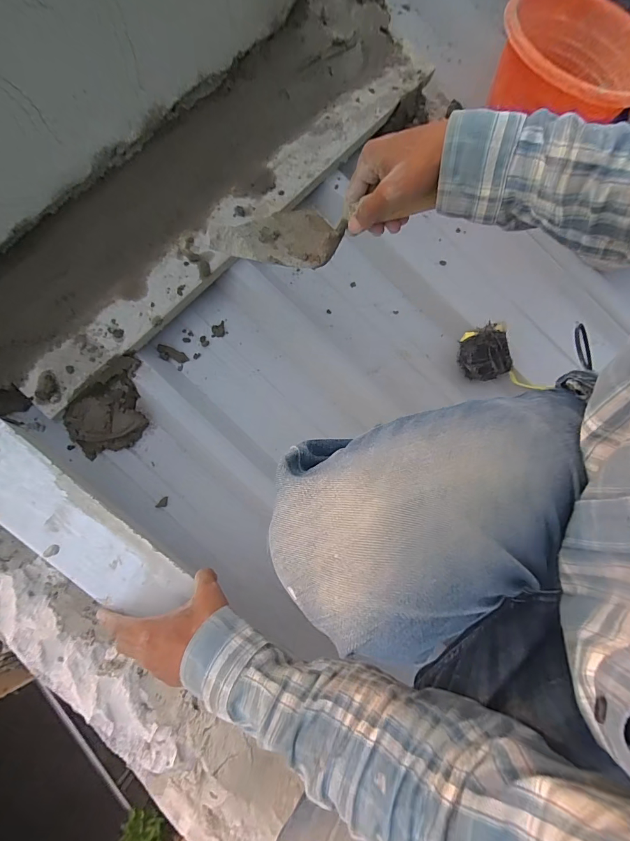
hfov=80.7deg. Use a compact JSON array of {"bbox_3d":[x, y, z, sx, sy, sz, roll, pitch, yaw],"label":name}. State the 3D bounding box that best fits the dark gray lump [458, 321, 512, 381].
[{"bbox_3d":[0.267,-0.102,0.588,0.060,0.060,0.072,-24,76,-5],"label":"dark gray lump"}]

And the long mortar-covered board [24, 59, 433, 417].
[{"bbox_3d":[-0.100,-0.306,0.551,0.066,0.029,0.762,41,80,11],"label":"long mortar-covered board"}]

